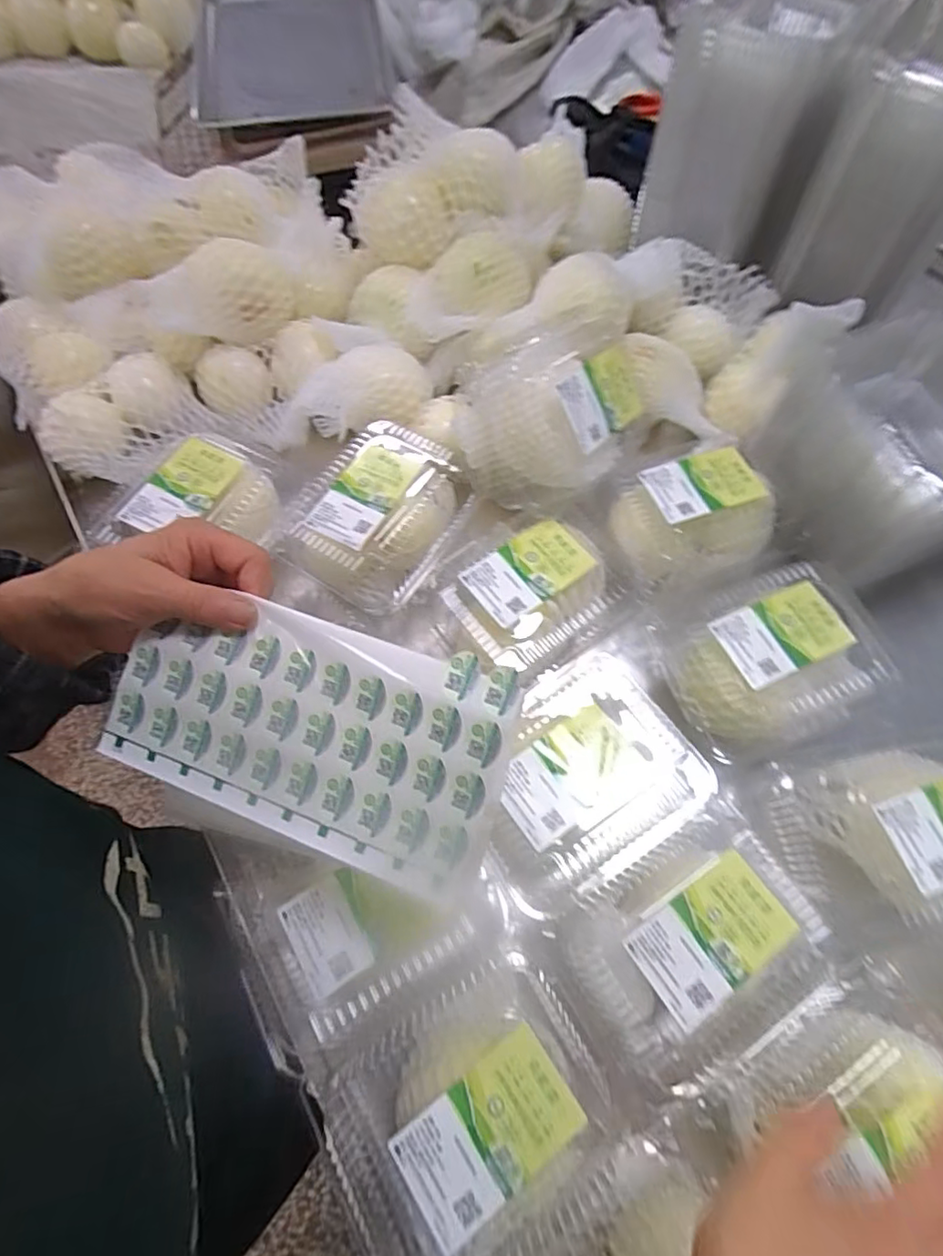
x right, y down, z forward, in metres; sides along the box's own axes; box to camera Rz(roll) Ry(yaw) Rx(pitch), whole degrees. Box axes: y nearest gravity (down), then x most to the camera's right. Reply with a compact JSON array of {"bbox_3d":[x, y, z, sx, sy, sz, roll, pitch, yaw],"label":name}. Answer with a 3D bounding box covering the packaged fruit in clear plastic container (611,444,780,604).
[{"bbox_3d":[0.201,-0.102,0.542,0.158,0.072,0.127,-16,69,-8],"label":"packaged fruit in clear plastic container"}]

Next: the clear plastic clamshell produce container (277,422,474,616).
[{"bbox_3d":[-0.078,-0.103,0.540,0.129,0.085,0.164,34,71,12],"label":"clear plastic clamshell produce container"}]

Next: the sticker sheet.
[{"bbox_3d":[-0.086,0.048,0.303,0.208,0.009,0.108,18,91,11],"label":"sticker sheet"}]

